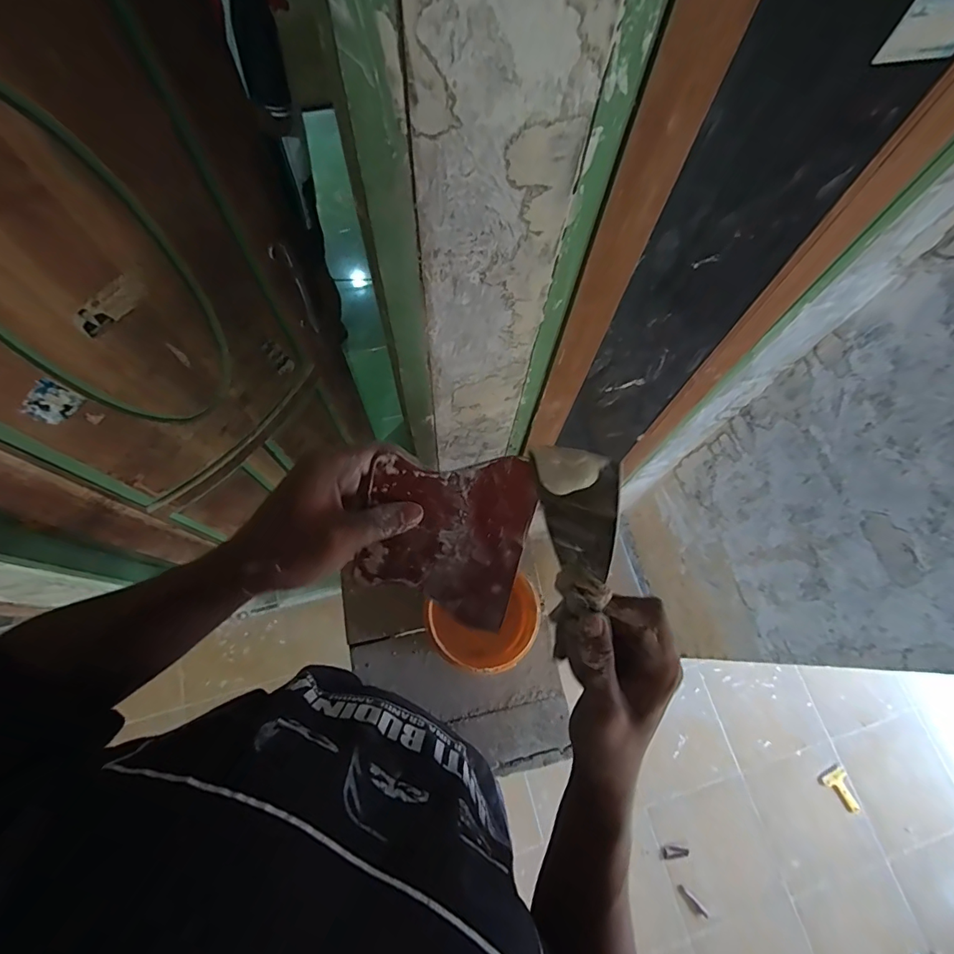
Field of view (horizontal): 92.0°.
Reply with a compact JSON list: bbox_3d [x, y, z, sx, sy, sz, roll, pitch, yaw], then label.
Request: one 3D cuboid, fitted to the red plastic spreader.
[{"bbox_3d":[-0.019,0.037,0.290,0.100,0.005,0.111,14,106,-7],"label":"red plastic spreader"}]

